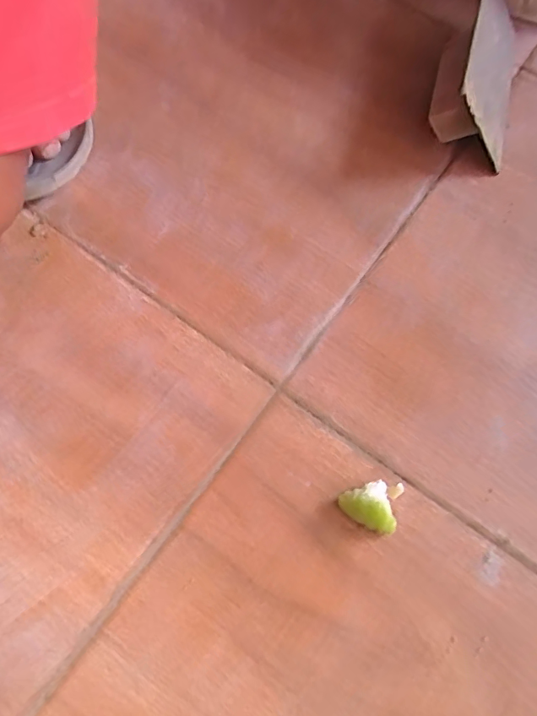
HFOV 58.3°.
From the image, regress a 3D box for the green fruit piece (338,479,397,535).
[{"bbox_3d":[0.063,0.095,0.303,0.031,0.024,0.032,-5,70,-4],"label":"green fruit piece"}]

